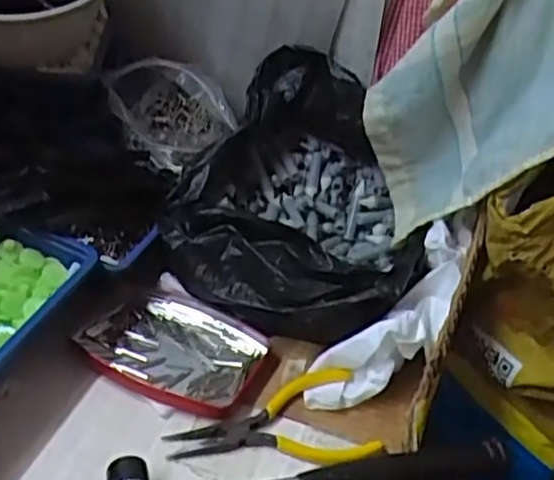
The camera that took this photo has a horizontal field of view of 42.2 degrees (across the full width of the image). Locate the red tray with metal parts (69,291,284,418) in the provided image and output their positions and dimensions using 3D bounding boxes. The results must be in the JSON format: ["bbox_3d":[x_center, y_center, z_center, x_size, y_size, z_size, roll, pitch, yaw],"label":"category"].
[{"bbox_3d":[-0.068,0.073,0.474,0.121,0.015,0.083,21,38,18],"label":"red tray with metal parts"}]

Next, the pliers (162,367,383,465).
[{"bbox_3d":[-0.003,0.106,0.439,0.123,0.011,0.065,3,36,-6],"label":"pliers"}]

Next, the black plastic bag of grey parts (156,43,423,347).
[{"bbox_3d":[0.007,-0.037,0.542,0.175,0.119,0.238,3,36,-6],"label":"black plastic bag of grey parts"}]

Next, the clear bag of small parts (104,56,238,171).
[{"bbox_3d":[-0.086,-0.109,0.593,0.104,0.056,0.118,9,35,1],"label":"clear bag of small parts"}]

